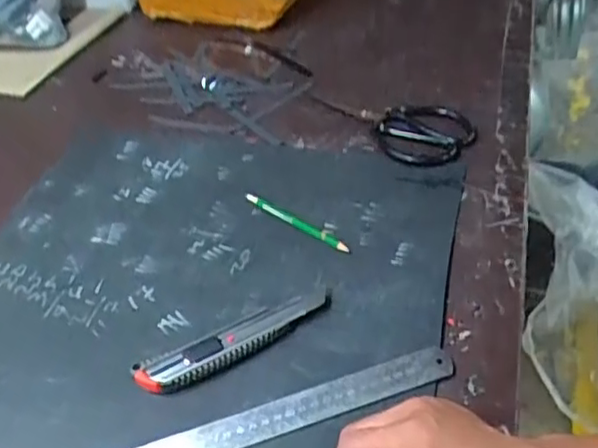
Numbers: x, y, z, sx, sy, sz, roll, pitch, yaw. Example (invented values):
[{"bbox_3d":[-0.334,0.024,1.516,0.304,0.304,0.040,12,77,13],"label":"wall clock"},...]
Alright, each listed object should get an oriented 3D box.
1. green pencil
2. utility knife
[{"bbox_3d":[-0.005,-0.003,0.640,0.137,0.010,0.011,28,52,33],"label":"green pencil"},{"bbox_3d":[-0.052,0.096,0.529,0.170,0.016,0.040,-21,44,-15],"label":"utility knife"}]

